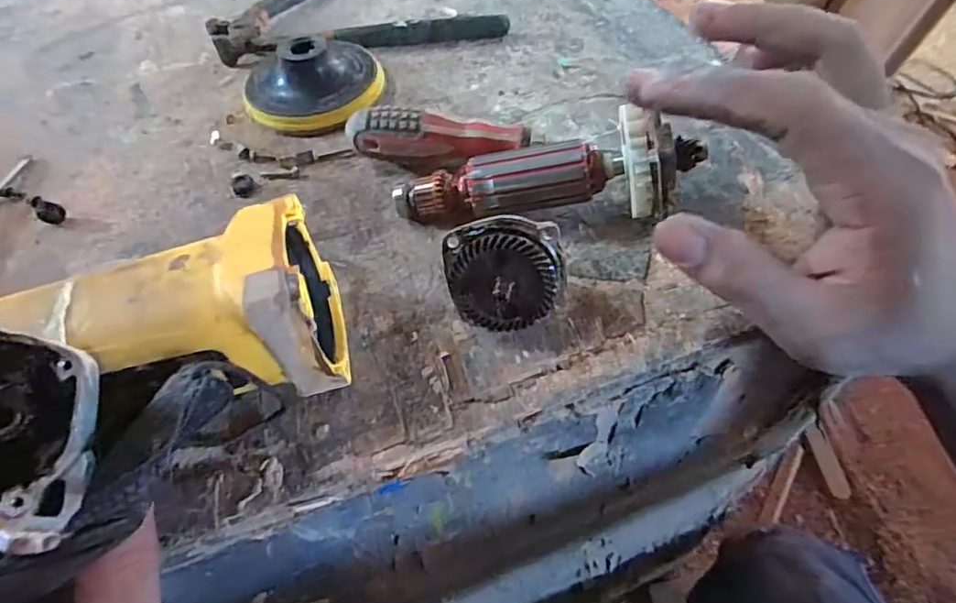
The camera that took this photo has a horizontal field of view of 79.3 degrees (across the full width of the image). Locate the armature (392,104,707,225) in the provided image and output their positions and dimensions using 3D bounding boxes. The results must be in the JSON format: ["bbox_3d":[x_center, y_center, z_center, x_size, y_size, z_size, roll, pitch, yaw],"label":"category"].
[{"bbox_3d":[0.030,-0.060,0.291,0.154,0.061,0.055,-6,52,18],"label":"armature"}]

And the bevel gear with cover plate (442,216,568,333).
[{"bbox_3d":[0.011,-0.011,0.245,0.049,0.047,0.017,-8,10,15],"label":"bevel gear with cover plate"}]

